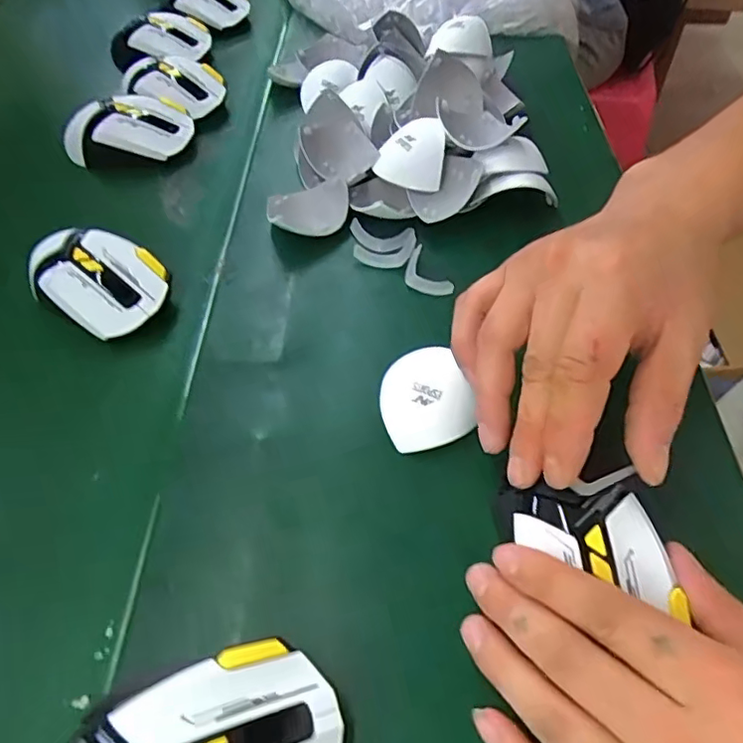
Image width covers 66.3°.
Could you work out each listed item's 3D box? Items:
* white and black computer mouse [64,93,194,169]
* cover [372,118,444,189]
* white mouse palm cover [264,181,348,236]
[{"bbox_3d":[-0.218,-0.214,0.507,0.114,0.049,0.063,7,53,8],"label":"white and black computer mouse"},{"bbox_3d":[0.029,-0.164,0.424,0.050,0.018,0.054,8,94,10],"label":"cover"},{"bbox_3d":[-0.045,-0.120,0.417,0.060,0.016,0.046,-16,53,-9],"label":"white mouse palm cover"}]

